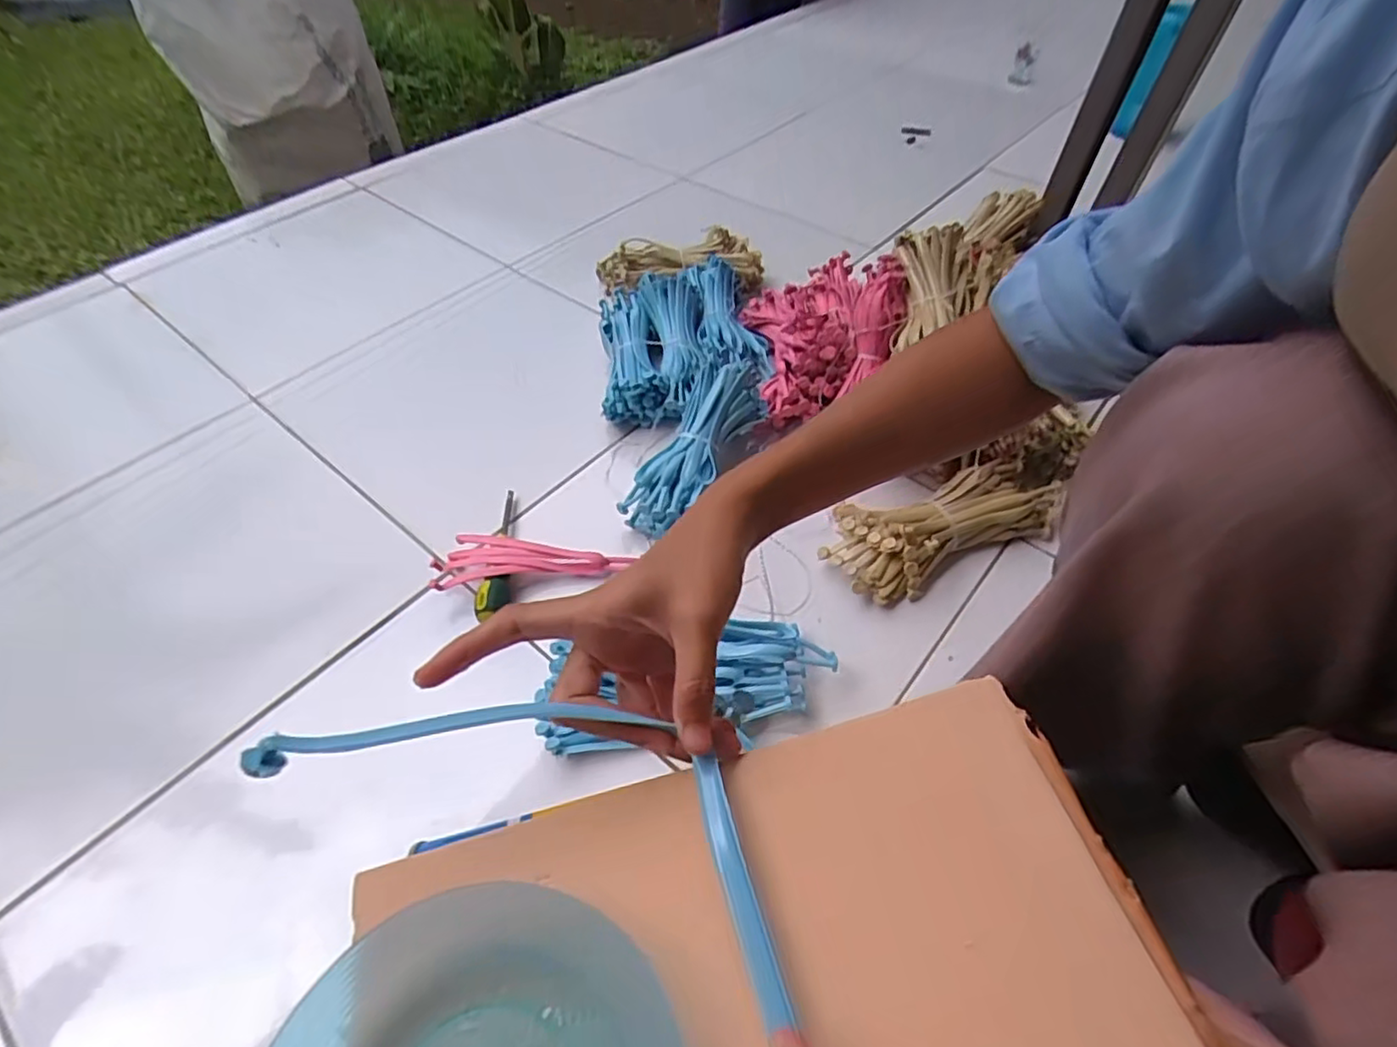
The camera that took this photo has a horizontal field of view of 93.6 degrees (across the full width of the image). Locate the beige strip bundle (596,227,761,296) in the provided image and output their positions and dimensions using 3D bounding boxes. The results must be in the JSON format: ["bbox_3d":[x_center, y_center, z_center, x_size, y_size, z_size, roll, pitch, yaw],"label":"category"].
[{"bbox_3d":[-0.024,-0.363,0.919,0.228,0.056,0.082,-8,52,-7],"label":"beige strip bundle"}]

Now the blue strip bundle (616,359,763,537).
[{"bbox_3d":[0.001,-0.082,0.687,0.082,0.084,0.217,25,56,18],"label":"blue strip bundle"}]

